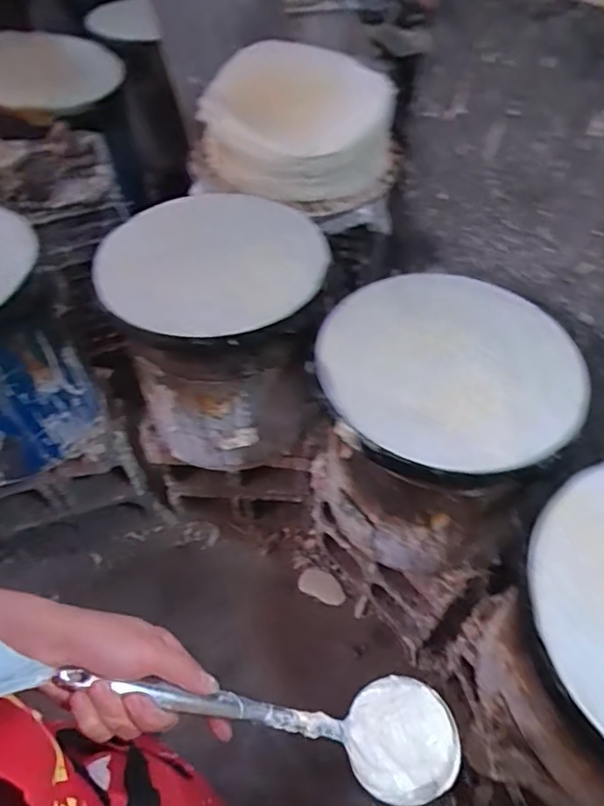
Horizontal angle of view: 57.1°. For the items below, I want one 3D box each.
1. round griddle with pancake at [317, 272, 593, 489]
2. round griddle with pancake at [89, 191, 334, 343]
[{"bbox_3d":[0.209,-0.057,0.819,0.341,0.068,0.373,-1,53,1],"label":"round griddle with pancake"},{"bbox_3d":[-0.145,-0.245,0.947,0.367,0.061,0.369,22,56,17],"label":"round griddle with pancake"}]

